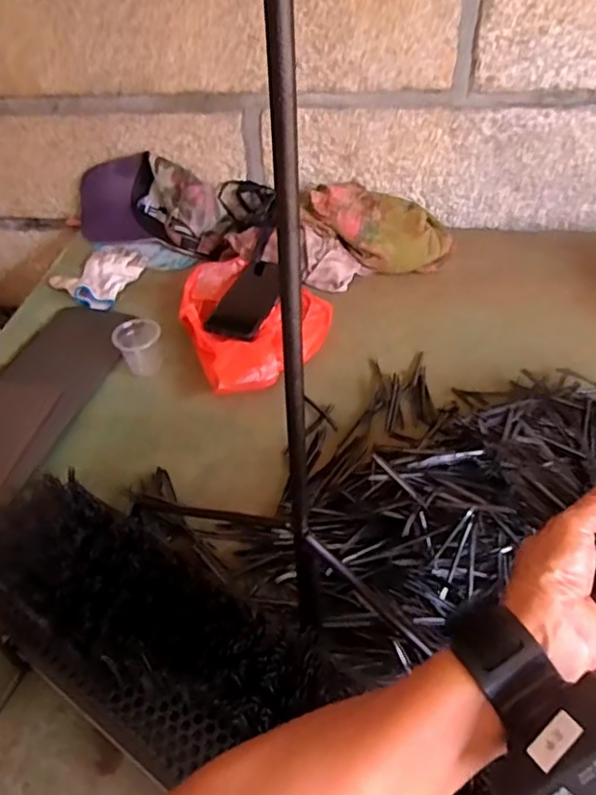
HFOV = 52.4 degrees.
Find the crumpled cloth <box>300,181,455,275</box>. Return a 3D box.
[{"bbox_3d":[0.123,-0.284,1.004,0.251,0.083,0.135,23,54,26],"label":"crumpled cloth"}]

